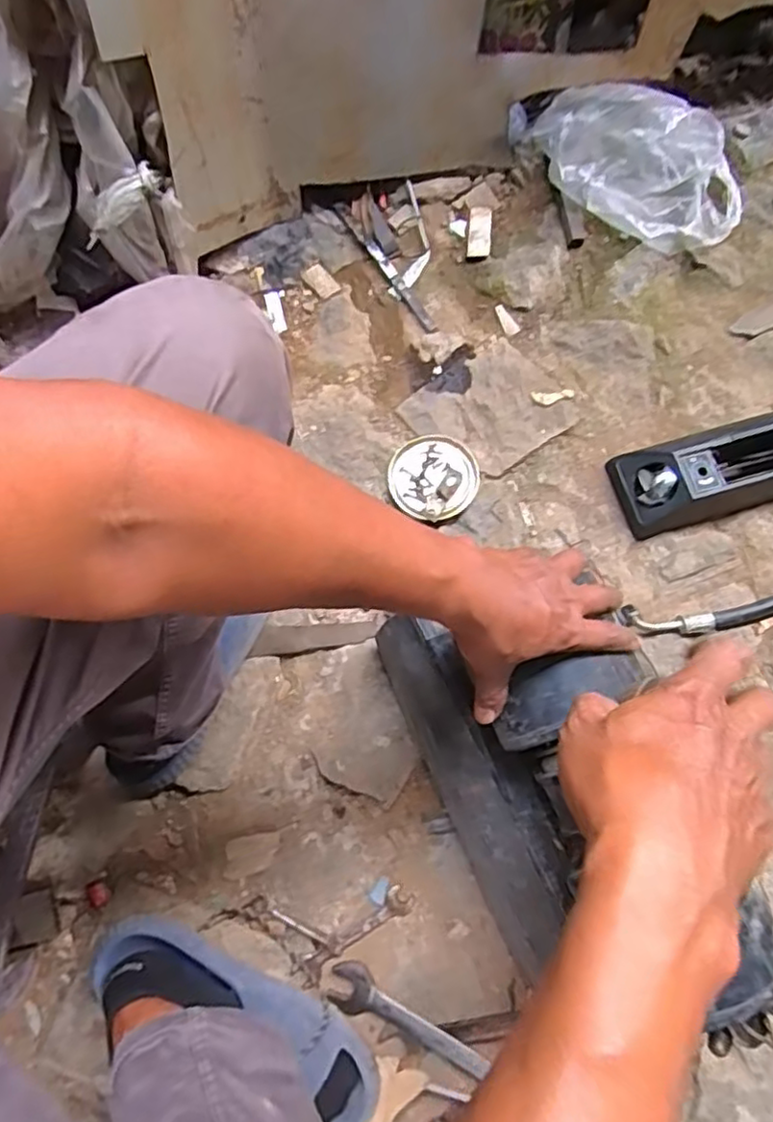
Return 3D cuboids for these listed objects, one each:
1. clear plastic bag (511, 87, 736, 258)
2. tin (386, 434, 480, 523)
[{"bbox_3d":[0.312,-0.518,0.855,0.323,0.118,0.130,25,78,5],"label":"clear plastic bag"},{"bbox_3d":[0.057,-0.101,0.800,0.104,0.017,0.106,0,77,0],"label":"tin"}]

